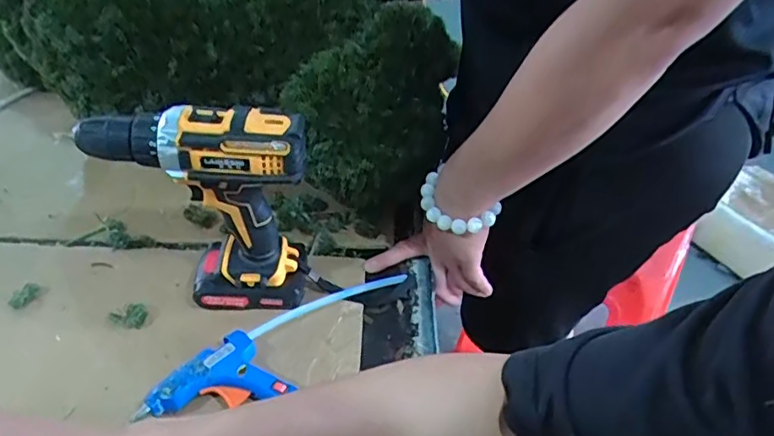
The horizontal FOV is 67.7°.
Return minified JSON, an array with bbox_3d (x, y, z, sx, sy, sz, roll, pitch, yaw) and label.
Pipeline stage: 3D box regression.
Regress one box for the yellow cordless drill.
[{"bbox_3d":[-0.166,-0.004,0.546,0.181,0.207,0.062,2,41,-1],"label":"yellow cordless drill"}]

